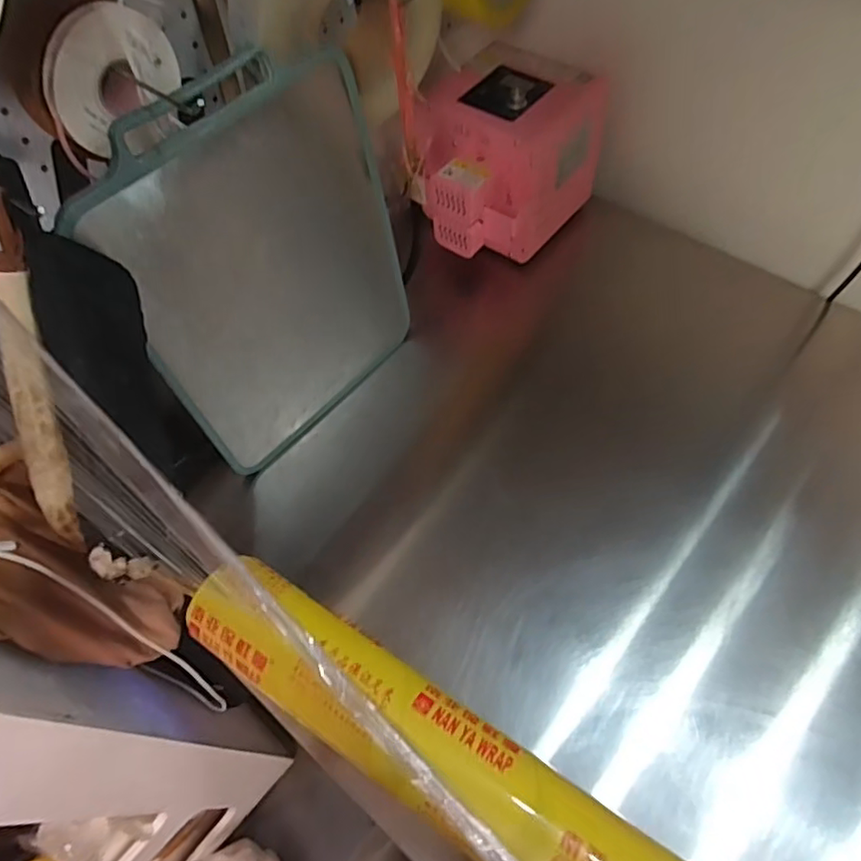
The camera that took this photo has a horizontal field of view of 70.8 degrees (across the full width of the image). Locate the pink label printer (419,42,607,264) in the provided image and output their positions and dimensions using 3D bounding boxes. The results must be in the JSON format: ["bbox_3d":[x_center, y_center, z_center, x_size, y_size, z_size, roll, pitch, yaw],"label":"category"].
[{"bbox_3d":[0.091,-0.356,0.811,0.177,0.174,0.238,32,67,21],"label":"pink label printer"}]

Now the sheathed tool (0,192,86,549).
[{"bbox_3d":[-0.263,-0.031,0.396,0.025,0.021,0.220,-8,97,0],"label":"sheathed tool"}]

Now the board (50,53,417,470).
[{"bbox_3d":[-0.142,-0.143,0.594,0.019,0.374,0.280,32,64,28],"label":"board"}]

